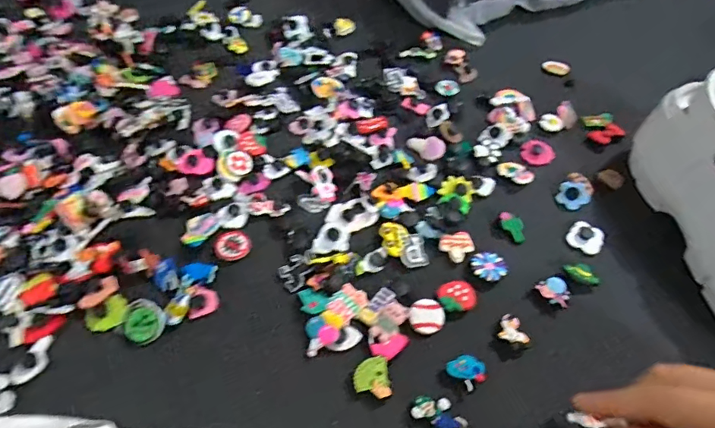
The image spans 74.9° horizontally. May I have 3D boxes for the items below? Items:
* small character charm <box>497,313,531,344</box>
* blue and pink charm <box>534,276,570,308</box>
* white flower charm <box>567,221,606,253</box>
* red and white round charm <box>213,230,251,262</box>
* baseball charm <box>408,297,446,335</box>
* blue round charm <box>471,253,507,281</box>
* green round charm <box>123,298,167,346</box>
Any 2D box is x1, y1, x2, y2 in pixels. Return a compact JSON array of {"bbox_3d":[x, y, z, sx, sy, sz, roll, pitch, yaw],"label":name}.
[{"bbox_3d":[0.107,0.080,0.320,0.019,0.012,0.019,17,55,12],"label":"small character charm"},{"bbox_3d":[0.143,0.056,0.333,0.019,0.004,0.024,-21,56,-15],"label":"blue and pink charm"},{"bbox_3d":[0.181,0.018,0.368,0.026,0.005,0.027,37,61,24],"label":"white flower charm"},{"bbox_3d":[-0.097,0.024,0.362,0.027,0.004,0.027,0,53,0],"label":"red and white round charm"},{"bbox_3d":[0.048,0.069,0.324,0.024,0.004,0.024,0,53,0],"label":"baseball charm"},{"bbox_3d":[0.098,0.039,0.349,0.026,0.005,0.023,-1,53,-2],"label":"blue round charm"},{"bbox_3d":[-0.149,0.073,0.323,0.034,0.008,0.028,32,59,22],"label":"green round charm"}]

